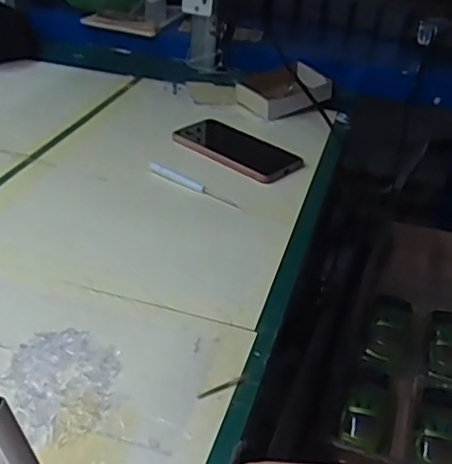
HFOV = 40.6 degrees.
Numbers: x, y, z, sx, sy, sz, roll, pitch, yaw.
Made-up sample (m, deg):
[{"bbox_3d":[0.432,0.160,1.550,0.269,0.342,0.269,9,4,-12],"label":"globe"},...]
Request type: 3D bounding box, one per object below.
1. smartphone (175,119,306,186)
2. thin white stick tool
[{"bbox_3d":[0.007,-0.108,0.781,0.182,0.013,0.081,29,40,32],"label":"smartphone"},{"bbox_3d":[-0.039,-0.054,0.699,0.128,0.007,0.016,27,38,29],"label":"thin white stick tool"}]

